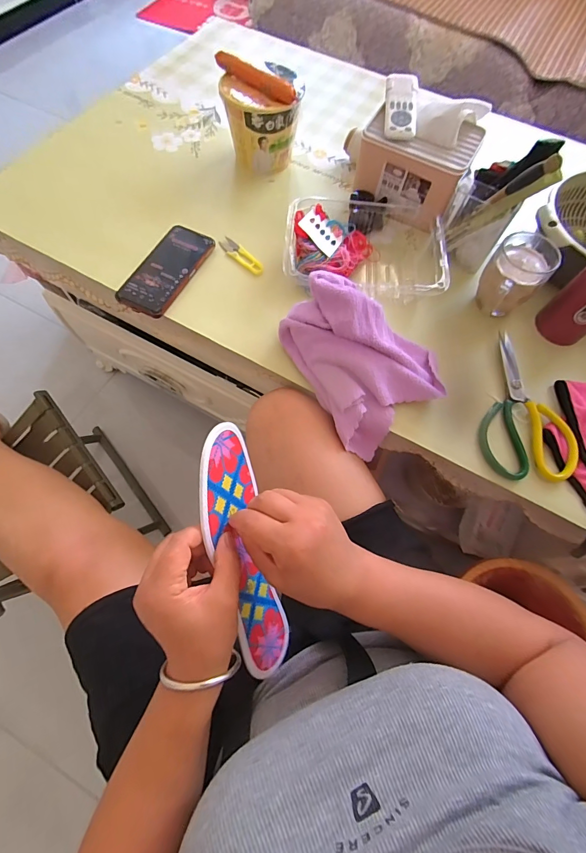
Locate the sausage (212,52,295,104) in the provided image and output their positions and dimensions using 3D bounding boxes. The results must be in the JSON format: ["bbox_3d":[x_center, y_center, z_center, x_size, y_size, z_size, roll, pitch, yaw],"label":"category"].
[{"bbox_3d":[-0.064,-0.541,0.553,0.156,0.022,0.022,38,70,12],"label":"sausage"}]

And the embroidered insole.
[{"bbox_3d":[-0.046,0.124,0.344,0.014,0.079,0.251,-7,99,26],"label":"embroidered insole"}]

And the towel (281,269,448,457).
[{"bbox_3d":[0.079,-0.083,0.482,0.212,0.069,0.164,40,96,-3],"label":"towel"}]

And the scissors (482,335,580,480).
[{"bbox_3d":[0.303,-0.031,0.478,0.112,0.007,0.203,3,67,-2],"label":"scissors"}]

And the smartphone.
[{"bbox_3d":[-0.192,-0.238,0.542,0.078,0.012,0.167,25,71,9],"label":"smartphone"}]

